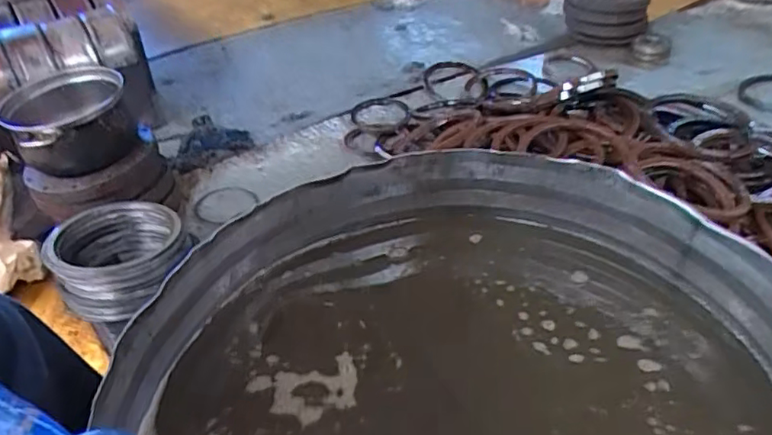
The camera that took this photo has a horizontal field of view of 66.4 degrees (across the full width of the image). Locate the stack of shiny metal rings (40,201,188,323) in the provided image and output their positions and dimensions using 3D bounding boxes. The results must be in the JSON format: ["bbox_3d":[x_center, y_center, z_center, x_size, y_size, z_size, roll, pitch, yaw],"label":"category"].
[{"bbox_3d":[-0.508,0.063,1.139,0.253,0.121,0.252,-14,38,-14],"label":"stack of shiny metal rings"}]

